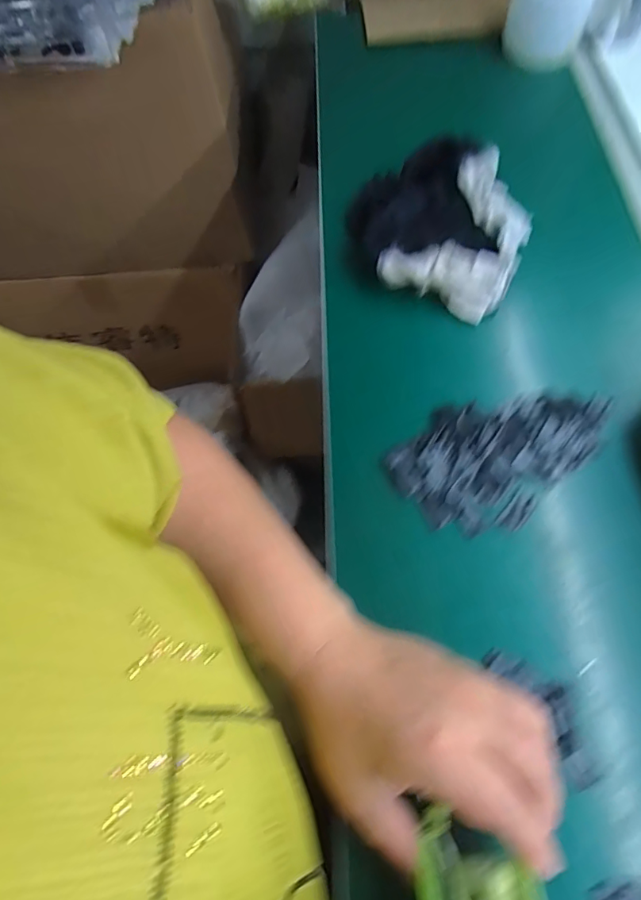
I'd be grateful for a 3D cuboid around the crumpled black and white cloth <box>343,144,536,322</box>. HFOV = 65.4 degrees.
[{"bbox_3d":[0.104,-0.207,0.447,0.156,0.047,0.146,21,67,12],"label":"crumpled black and white cloth"}]

